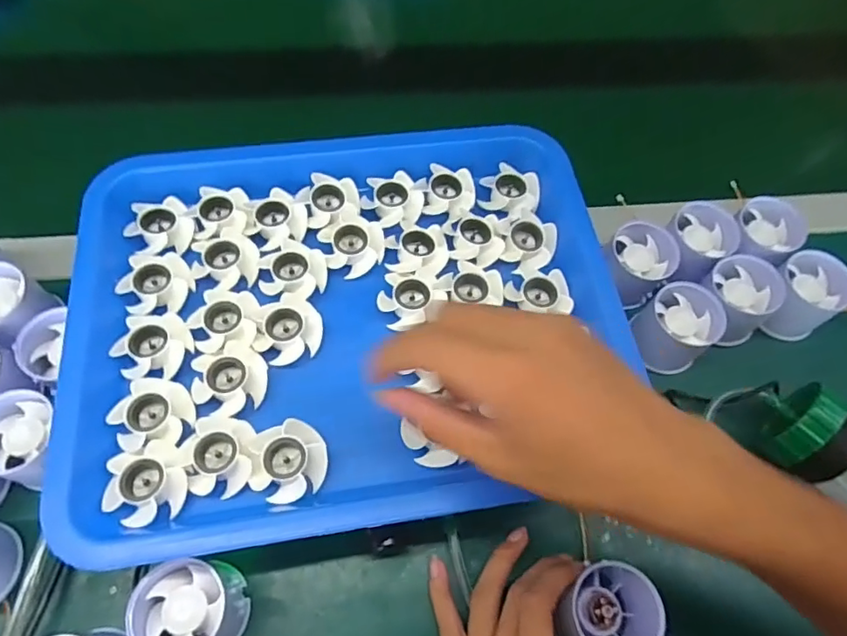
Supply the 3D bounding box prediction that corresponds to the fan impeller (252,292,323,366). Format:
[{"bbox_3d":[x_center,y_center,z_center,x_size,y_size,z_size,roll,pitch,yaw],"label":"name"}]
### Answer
[{"bbox_3d":[-0.084,0.006,0.349,0.038,0.015,0.045,7,62,0],"label":"fan impeller"}]

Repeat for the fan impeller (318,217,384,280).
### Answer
[{"bbox_3d":[-0.047,-0.049,0.379,0.042,0.020,0.035,-30,68,-17],"label":"fan impeller"}]

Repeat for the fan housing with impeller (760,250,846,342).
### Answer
[{"bbox_3d":[0.292,-0.016,0.429,0.058,0.049,0.050,-32,68,-18],"label":"fan housing with impeller"}]

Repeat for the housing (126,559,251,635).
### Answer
[{"bbox_3d":[-0.133,0.170,0.321,0.051,0.048,0.051,-10,63,-9],"label":"housing"}]

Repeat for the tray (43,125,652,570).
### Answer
[{"bbox_3d":[-0.047,-0.008,0.366,0.326,0.055,0.273,-7,63,-7],"label":"tray"}]

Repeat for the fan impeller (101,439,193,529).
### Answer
[{"bbox_3d":[-0.150,0.090,0.304,0.042,0.018,0.042,-4,63,-5],"label":"fan impeller"}]

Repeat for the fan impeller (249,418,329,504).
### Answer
[{"bbox_3d":[-0.076,0.081,0.312,0.042,0.016,0.039,1,62,-3],"label":"fan impeller"}]

